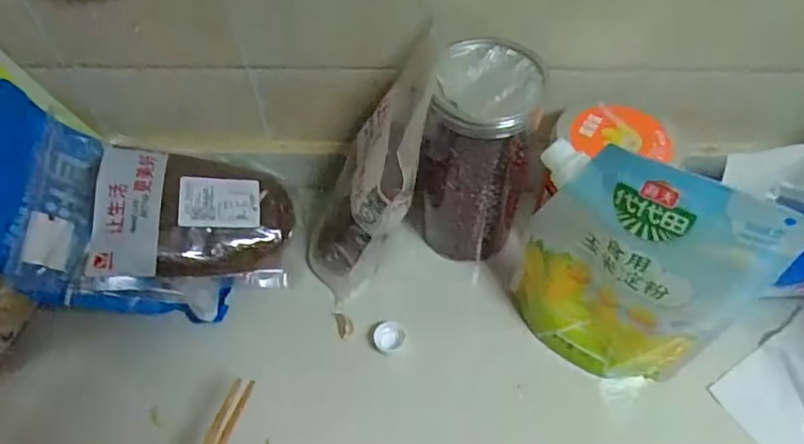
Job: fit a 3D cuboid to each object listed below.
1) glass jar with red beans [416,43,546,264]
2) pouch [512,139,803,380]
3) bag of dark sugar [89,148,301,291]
[{"bbox_3d":[0.061,-0.049,0.470,0.074,0.178,0.075,0,55,0],"label":"glass jar with red beans"},{"bbox_3d":[0.148,0.038,0.392,0.143,0.198,0.041,31,61,20],"label":"pouch"},{"bbox_3d":[-0.169,0.001,0.484,0.149,0.040,0.108,9,67,-15],"label":"bag of dark sugar"}]

